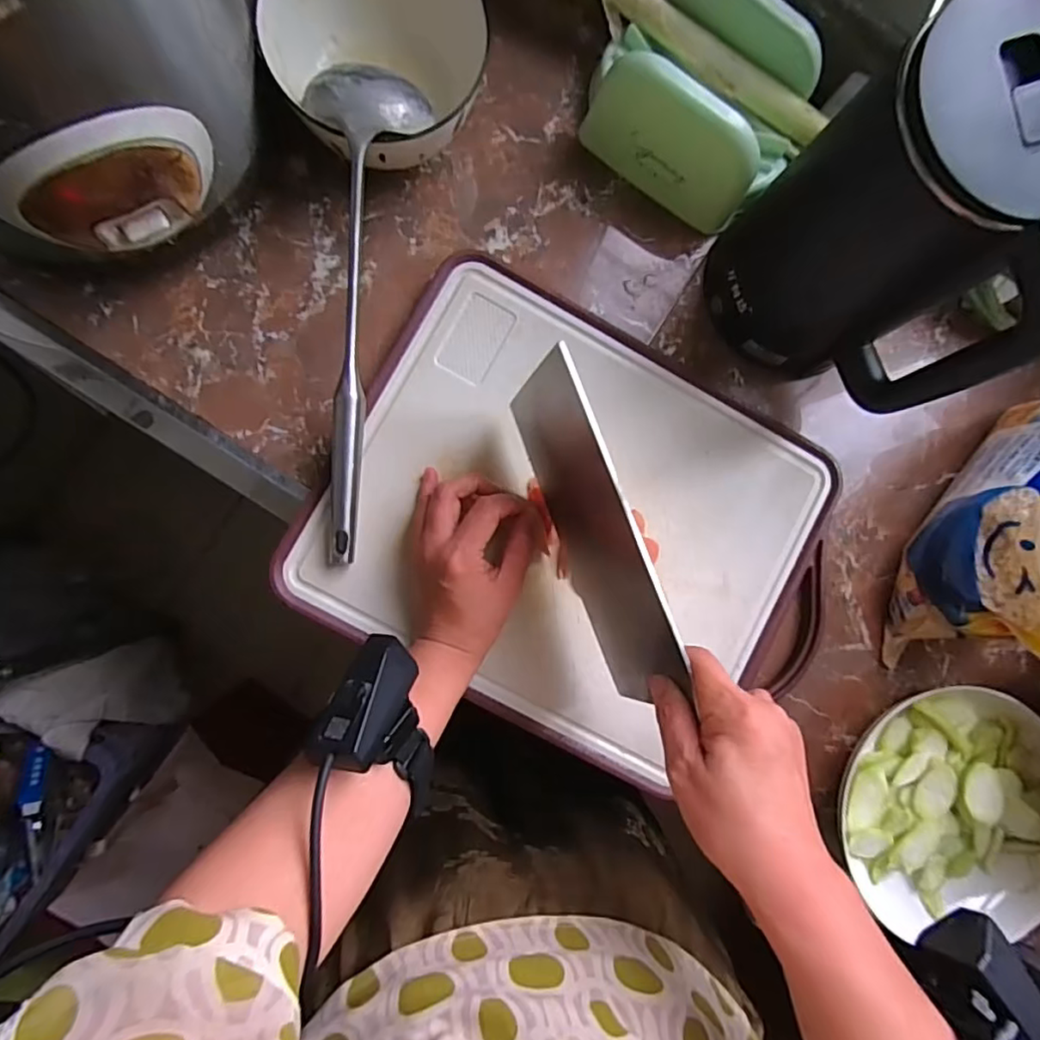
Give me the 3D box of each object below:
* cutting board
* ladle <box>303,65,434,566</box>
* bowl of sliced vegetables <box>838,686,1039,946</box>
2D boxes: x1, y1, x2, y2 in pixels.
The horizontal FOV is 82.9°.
[{"bbox_3d":[0.052,0.006,0.450,0.367,0.014,0.300,27,85,-5],"label":"cutting board"},{"bbox_3d":[-0.106,-0.132,0.398,0.073,0.056,0.321,2,88,-7],"label":"ladle"},{"bbox_3d":[0.343,0.231,0.469,0.188,0.050,0.182,0,88,-7],"label":"bowl of sliced vegetables"}]

